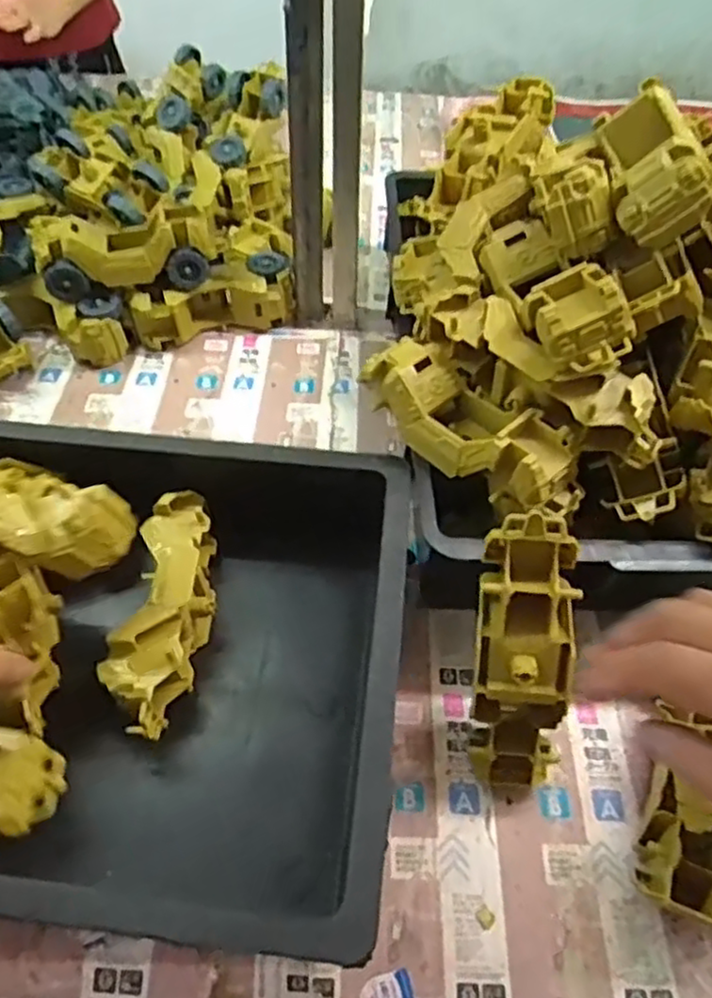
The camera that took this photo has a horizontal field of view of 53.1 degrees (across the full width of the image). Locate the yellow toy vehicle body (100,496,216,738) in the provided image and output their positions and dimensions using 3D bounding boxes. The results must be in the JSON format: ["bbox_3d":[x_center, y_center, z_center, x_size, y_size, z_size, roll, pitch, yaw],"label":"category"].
[{"bbox_3d":[-0.130,0.080,0.499,0.053,0.062,0.173,4,52,0],"label":"yellow toy vehicle body"}]

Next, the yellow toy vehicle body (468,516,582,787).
[{"bbox_3d":[0.101,0.097,0.441,0.056,0.180,0.047,2,13,-2],"label":"yellow toy vehicle body"}]

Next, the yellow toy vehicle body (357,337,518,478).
[{"bbox_3d":[0.061,-0.062,0.496,0.054,0.047,0.113,-36,62,-27],"label":"yellow toy vehicle body"}]

